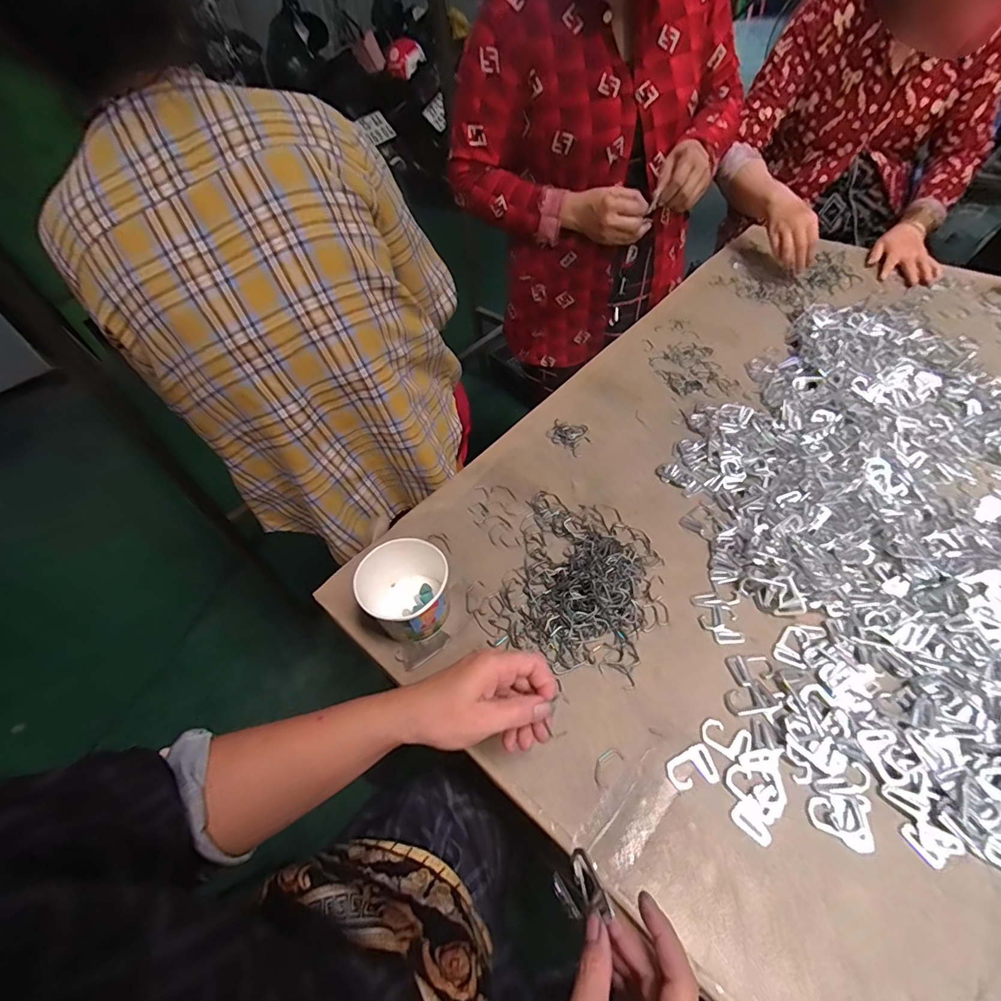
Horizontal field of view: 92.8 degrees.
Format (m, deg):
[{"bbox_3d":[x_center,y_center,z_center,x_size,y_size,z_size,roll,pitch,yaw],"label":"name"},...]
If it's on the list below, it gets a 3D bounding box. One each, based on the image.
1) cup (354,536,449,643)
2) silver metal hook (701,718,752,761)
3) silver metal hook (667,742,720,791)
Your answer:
[{"bbox_3d":[-0.099,0.097,0.500,0.088,0.072,0.093,-7,50,0],"label":"cup"},{"bbox_3d":[0.200,0.212,0.424,0.038,0.004,0.028,23,56,22],"label":"silver metal hook"},{"bbox_3d":[0.166,0.232,0.409,0.042,0.004,0.029,-24,52,-14],"label":"silver metal hook"}]

